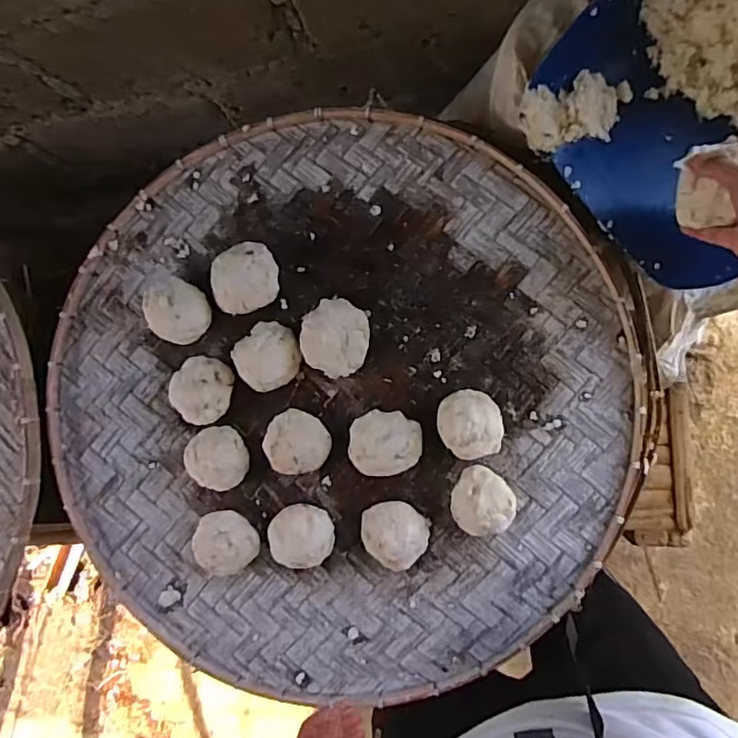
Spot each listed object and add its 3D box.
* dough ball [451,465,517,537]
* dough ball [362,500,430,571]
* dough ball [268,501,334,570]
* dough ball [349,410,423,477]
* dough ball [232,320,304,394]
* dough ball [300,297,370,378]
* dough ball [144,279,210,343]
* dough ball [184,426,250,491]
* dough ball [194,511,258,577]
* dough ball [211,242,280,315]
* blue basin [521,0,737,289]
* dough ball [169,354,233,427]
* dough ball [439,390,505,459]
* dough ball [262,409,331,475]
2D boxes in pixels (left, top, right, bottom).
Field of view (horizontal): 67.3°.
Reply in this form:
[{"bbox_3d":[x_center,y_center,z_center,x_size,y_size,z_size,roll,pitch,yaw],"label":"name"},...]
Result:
[{"bbox_3d":[0.130,0.153,0.634,0.070,0.047,0.071,0,91,9],"label":"dough ball"},{"bbox_3d":[0.031,0.196,0.649,0.075,0.043,0.075,0,91,9],"label":"dough ball"},{"bbox_3d":[-0.083,0.204,0.671,0.080,0.041,0.079,0,91,9],"label":"dough ball"},{"bbox_3d":[0.018,0.087,0.649,0.083,0.052,0.071,2,92,9],"label":"dough ball"},{"bbox_3d":[-0.124,-0.016,0.679,0.076,0.049,0.078,0,91,9],"label":"dough ball"},{"bbox_3d":[-0.040,-0.038,0.668,0.079,0.037,0.091,5,92,9],"label":"dough ball"},{"bbox_3d":[-0.242,-0.073,0.694,0.078,0.048,0.072,0,91,9],"label":"dough ball"},{"bbox_3d":[-0.192,0.115,0.697,0.073,0.034,0.076,0,91,9],"label":"dough ball"},{"bbox_3d":[-0.177,0.214,0.688,0.074,0.044,0.078,0,91,9],"label":"dough ball"},{"bbox_3d":[-0.154,-0.114,0.696,0.079,0.044,0.087,1,92,9],"label":"dough ball"},{"bbox_3d":[0.367,-0.287,0.569,0.317,0.105,0.300,-35,86,8],"label":"blue basin"},{"bbox_3d":[-0.211,0.027,0.698,0.075,0.042,0.085,28,95,7],"label":"dough ball"},{"bbox_3d":[0.115,0.063,0.631,0.071,0.058,0.075,0,91,9],"label":"dough ball"},{"bbox_3d":[-0.088,0.089,0.677,0.077,0.041,0.073,0,91,9],"label":"dough ball"}]

